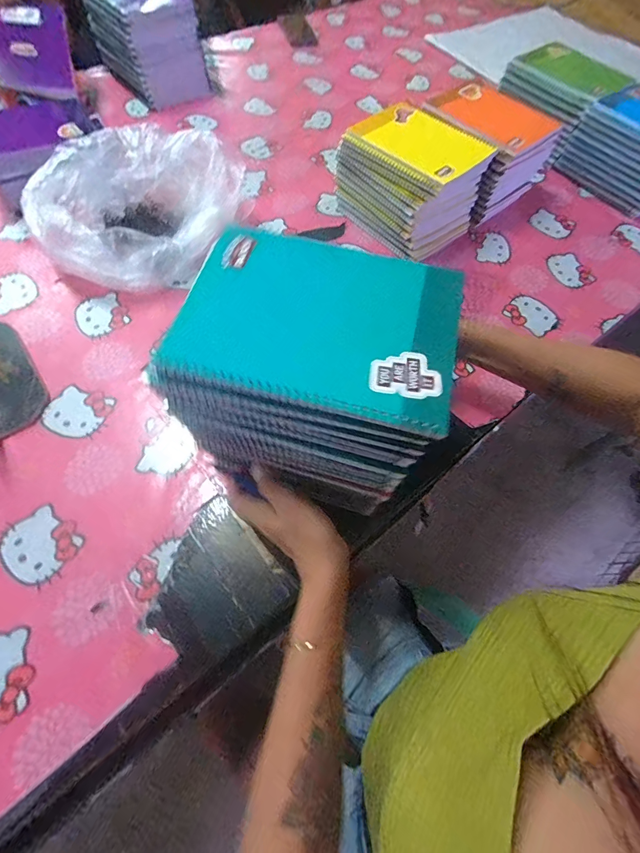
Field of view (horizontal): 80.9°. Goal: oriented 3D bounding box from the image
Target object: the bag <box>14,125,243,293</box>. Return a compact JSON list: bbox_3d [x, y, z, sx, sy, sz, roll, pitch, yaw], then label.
[{"bbox_3d":[-0.279,-0.335,0.589,0.264,0.115,0.250,11,64,2],"label":"bag"}]

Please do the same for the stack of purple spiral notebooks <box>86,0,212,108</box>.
[{"bbox_3d":[-0.358,-0.805,0.786,0.176,0.183,0.167,-30,68,-17],"label":"stack of purple spiral notebooks"}]

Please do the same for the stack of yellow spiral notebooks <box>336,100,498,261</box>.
[{"bbox_3d":[0.152,-0.428,0.649,0.173,0.129,0.213,-36,71,-18],"label":"stack of yellow spiral notebooks"}]

